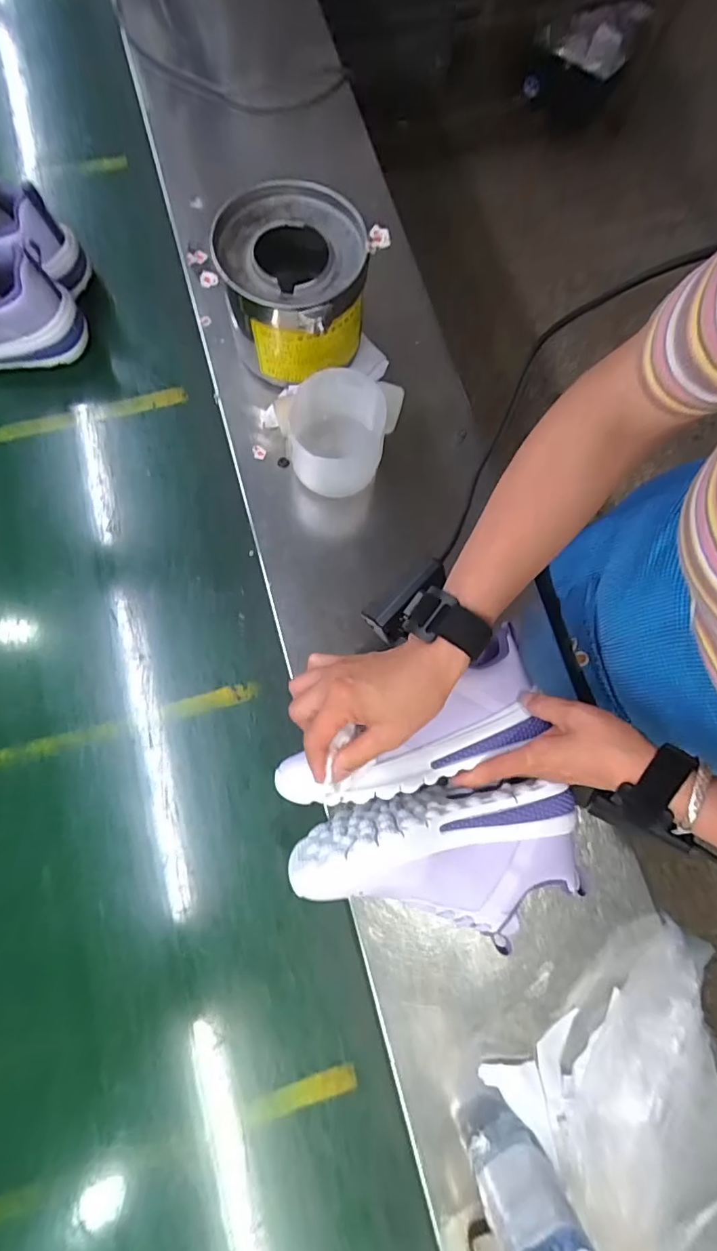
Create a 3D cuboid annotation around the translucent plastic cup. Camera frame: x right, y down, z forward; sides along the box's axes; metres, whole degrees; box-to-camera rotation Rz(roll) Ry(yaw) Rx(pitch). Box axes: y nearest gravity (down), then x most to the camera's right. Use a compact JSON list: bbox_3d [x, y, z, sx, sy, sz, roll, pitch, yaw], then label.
[{"bbox_3d":[-0.018,-0.186,0.500,0.090,0.079,0.093,1,77,-4],"label":"translucent plastic cup"}]

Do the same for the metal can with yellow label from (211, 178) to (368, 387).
[{"bbox_3d":[-0.064,-0.336,0.506,0.135,0.107,0.139,1,77,-4],"label":"metal can with yellow label"}]

